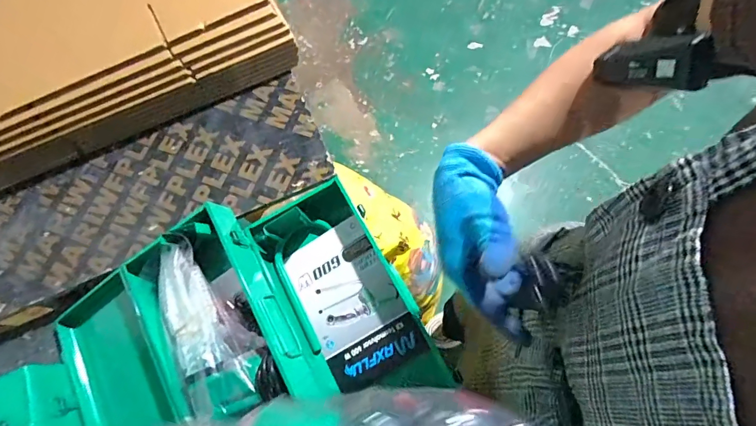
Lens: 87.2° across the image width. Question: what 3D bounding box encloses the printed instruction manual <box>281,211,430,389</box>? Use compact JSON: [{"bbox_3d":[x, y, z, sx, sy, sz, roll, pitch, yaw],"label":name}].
[{"bbox_3d":[-0.035,0.126,0.554,0.137,0.013,0.210,-33,74,8],"label":"printed instruction manual"}]

